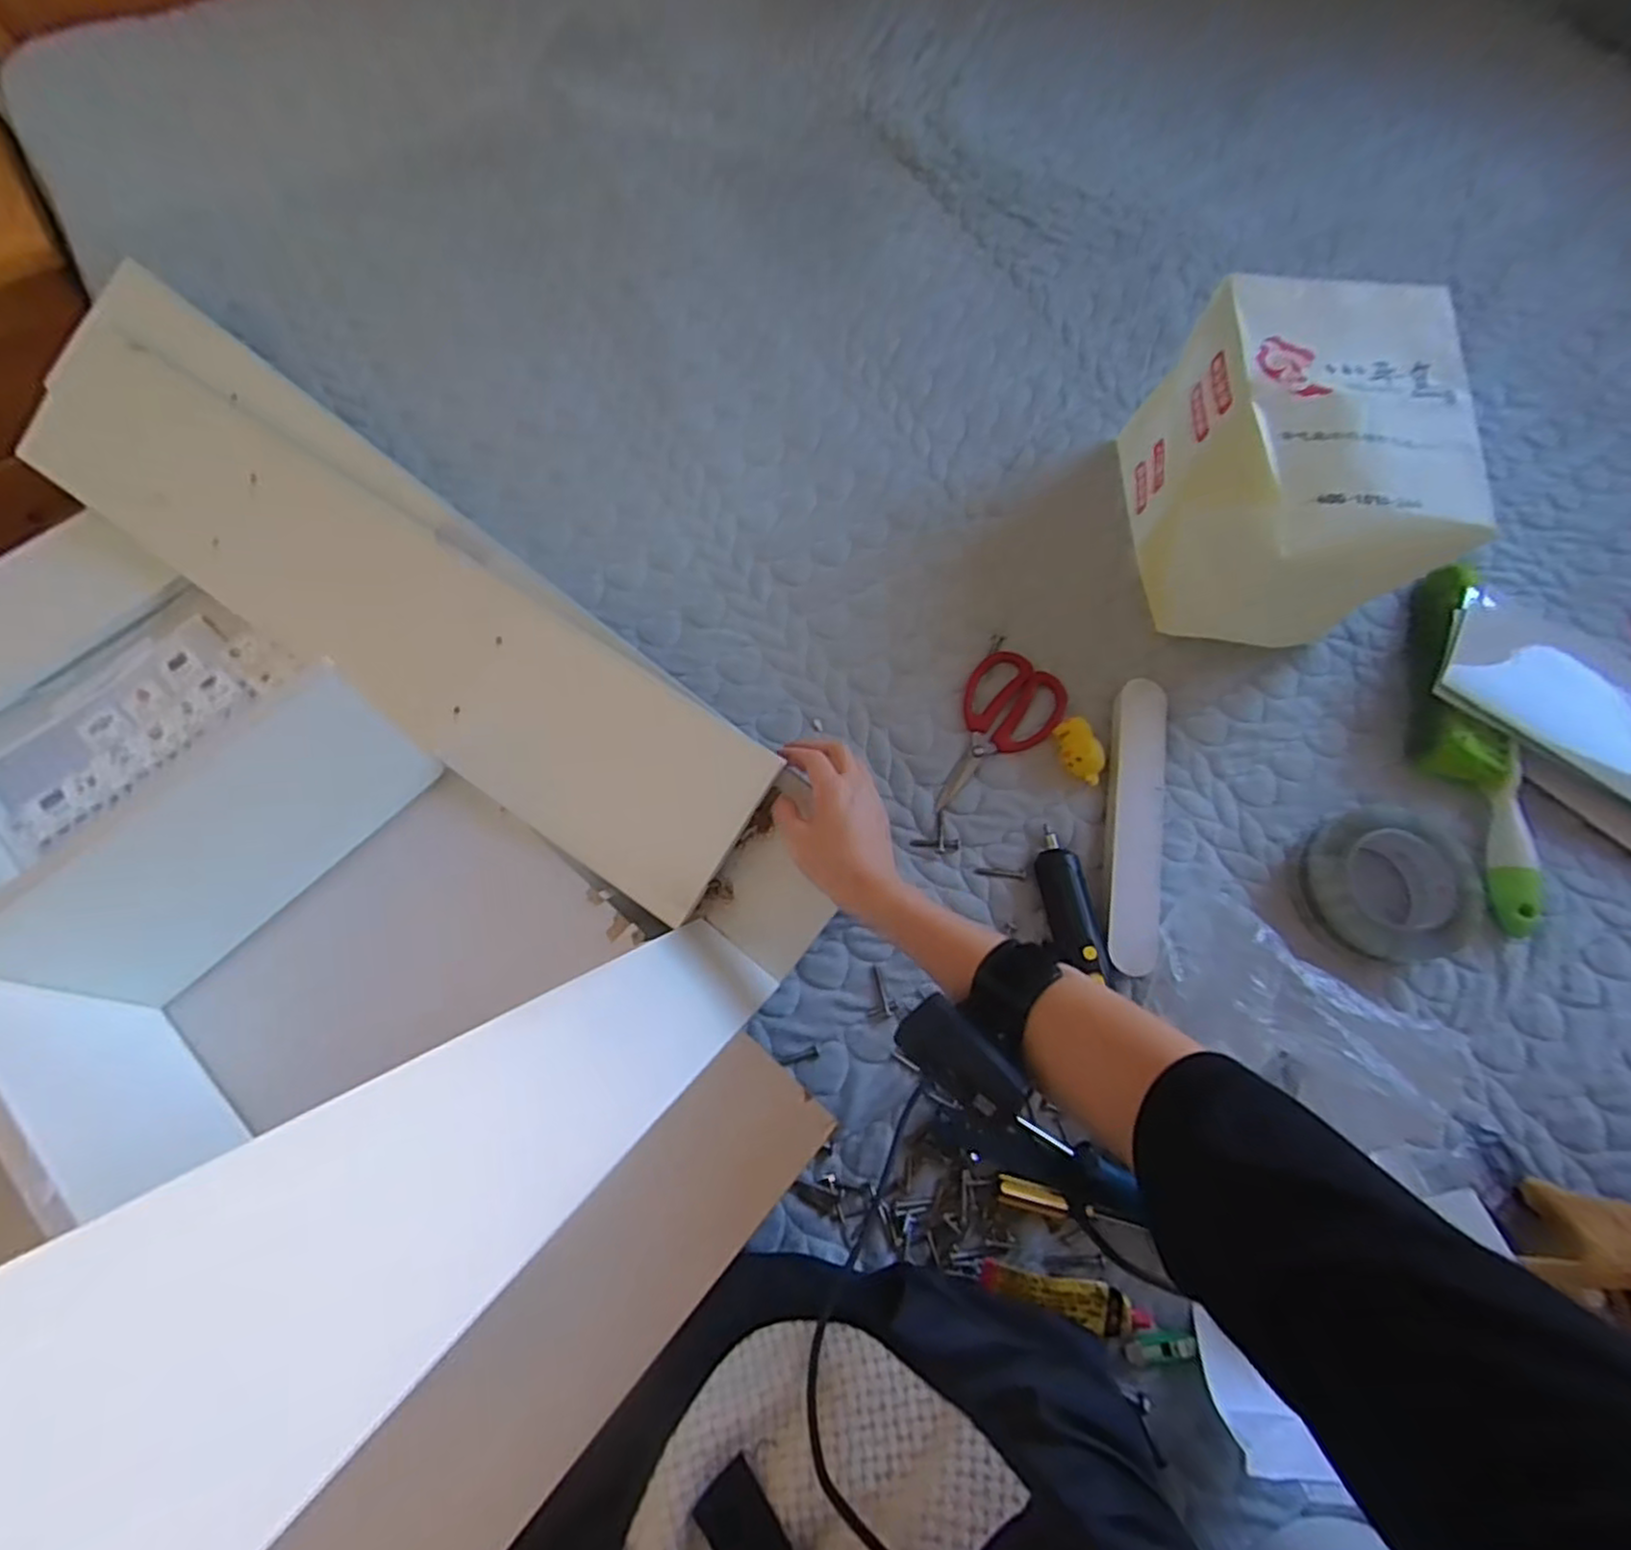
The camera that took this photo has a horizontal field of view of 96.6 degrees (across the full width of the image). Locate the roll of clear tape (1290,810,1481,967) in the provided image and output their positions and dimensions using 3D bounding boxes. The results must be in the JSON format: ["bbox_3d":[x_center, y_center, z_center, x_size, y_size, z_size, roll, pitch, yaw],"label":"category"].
[{"bbox_3d":[0.456,0.087,0.585,0.136,0.046,0.122,-8,73,-5],"label":"roll of clear tape"}]

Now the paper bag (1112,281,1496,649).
[{"bbox_3d":[0.401,-0.254,0.621,0.183,0.173,0.247,1,72,-2],"label":"paper bag"}]

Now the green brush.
[{"bbox_3d":[0.557,-0.027,0.620,0.075,0.047,0.319,-2,73,-3],"label":"green brush"}]

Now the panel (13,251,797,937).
[{"bbox_3d":[-0.360,-0.162,0.596,0.722,0.025,0.180,34,86,9],"label":"panel"}]

